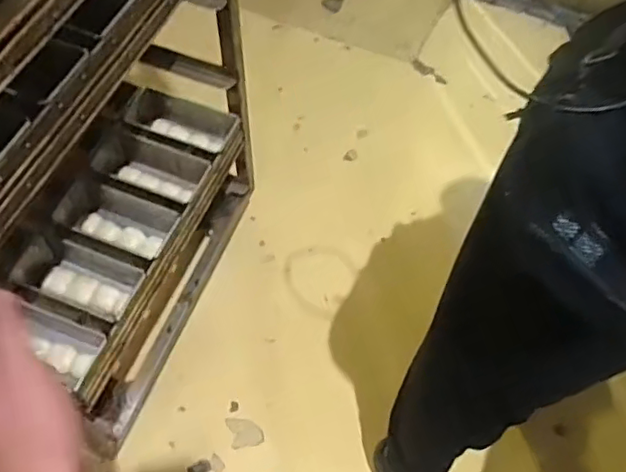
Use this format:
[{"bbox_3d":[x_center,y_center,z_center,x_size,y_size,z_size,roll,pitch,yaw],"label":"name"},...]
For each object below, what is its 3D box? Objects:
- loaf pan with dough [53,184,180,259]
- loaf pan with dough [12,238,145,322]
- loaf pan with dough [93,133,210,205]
[{"bbox_3d":[-0.353,-0.027,1.110,0.220,0.085,0.110,17,60,7],"label":"loaf pan with dough"},{"bbox_3d":[-0.394,0.073,1.050,0.209,0.077,0.112,15,60,7],"label":"loaf pan with dough"},{"bbox_3d":[-0.307,-0.123,1.170,0.212,0.072,0.110,17,60,8],"label":"loaf pan with dough"}]

